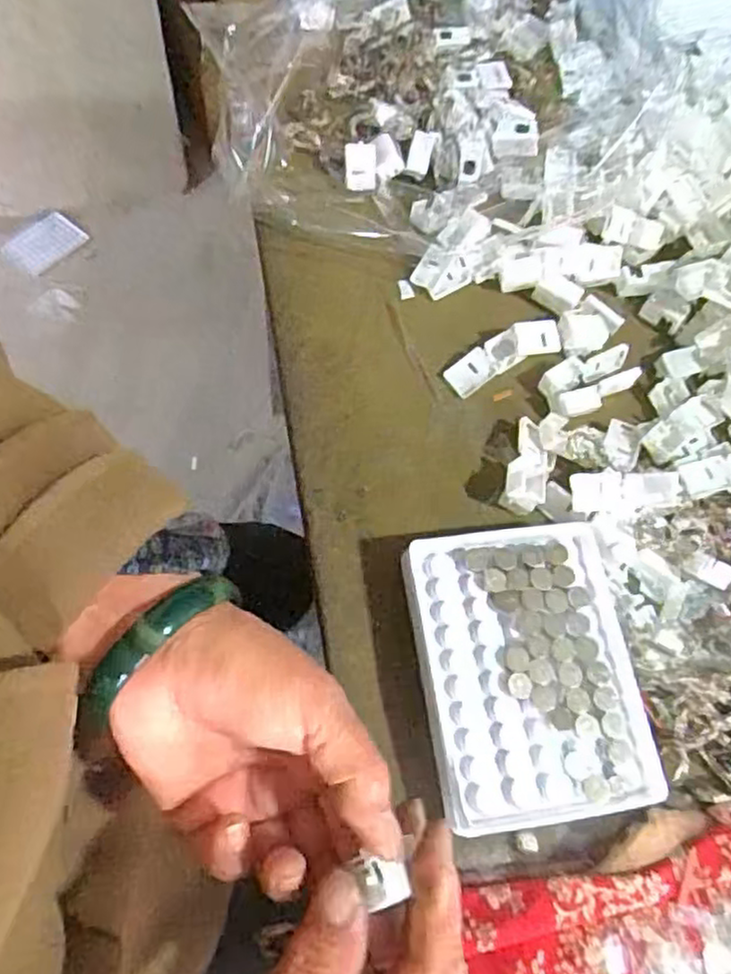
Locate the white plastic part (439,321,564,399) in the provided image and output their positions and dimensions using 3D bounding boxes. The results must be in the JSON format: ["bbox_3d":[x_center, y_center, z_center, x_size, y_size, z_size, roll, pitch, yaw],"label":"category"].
[{"bbox_3d":[0.079,-0.076,0.407,0.069,0.013,0.023,-26,71,-16],"label":"white plastic part"}]

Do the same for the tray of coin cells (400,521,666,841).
[{"bbox_3d":[0.077,0.084,0.329,0.101,0.024,0.129,-8,69,-3],"label":"tray of coin cells"}]

